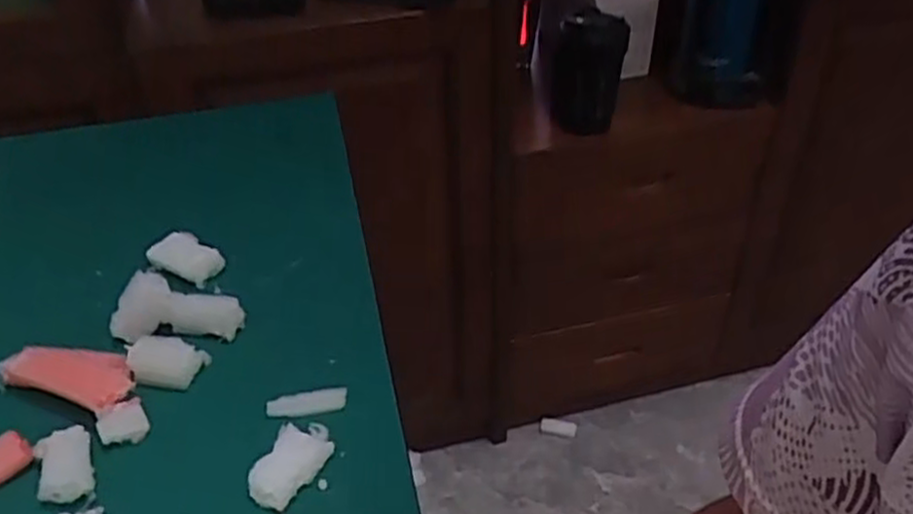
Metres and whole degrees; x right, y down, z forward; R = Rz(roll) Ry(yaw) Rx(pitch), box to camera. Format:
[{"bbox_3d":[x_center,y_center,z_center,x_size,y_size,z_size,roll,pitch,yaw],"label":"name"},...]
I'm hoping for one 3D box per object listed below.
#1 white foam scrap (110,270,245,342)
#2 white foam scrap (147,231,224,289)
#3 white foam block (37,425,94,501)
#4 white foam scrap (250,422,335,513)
[{"bbox_3d":[-0.197,0.035,0.544,0.088,0.047,0.019,-2,38,0],"label":"white foam scrap"},{"bbox_3d":[-0.213,0.001,0.611,0.058,0.032,0.024,16,41,20],"label":"white foam scrap"},{"bbox_3d":[-0.227,0.120,0.453,0.030,0.015,0.042,-13,40,-14],"label":"white foam block"},{"bbox_3d":[-0.098,0.122,0.457,0.032,0.014,0.052,15,41,19],"label":"white foam scrap"}]

